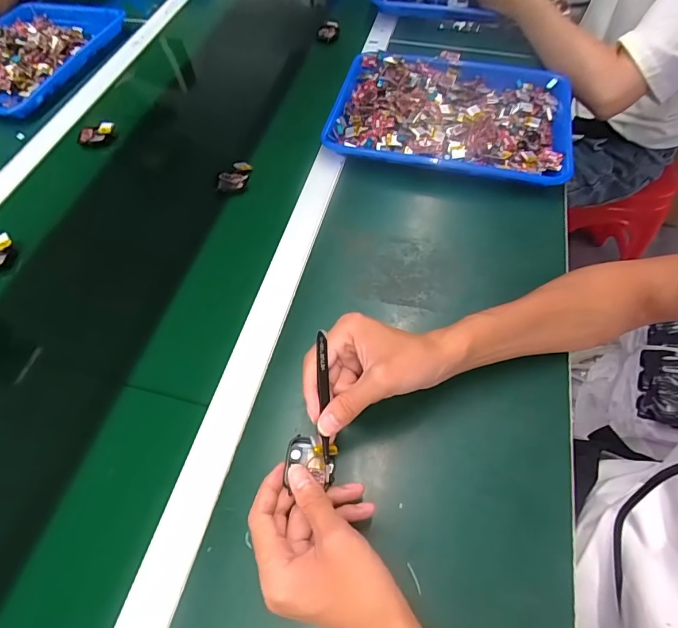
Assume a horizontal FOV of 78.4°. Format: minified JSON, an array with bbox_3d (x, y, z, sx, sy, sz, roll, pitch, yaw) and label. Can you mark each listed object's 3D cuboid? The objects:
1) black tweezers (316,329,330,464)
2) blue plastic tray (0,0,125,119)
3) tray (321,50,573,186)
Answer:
[{"bbox_3d":[-0.012,0.065,0.339,0.007,0.004,0.105,-3,81,2],"label":"black tweezers"},{"bbox_3d":[-0.569,-0.474,0.755,0.235,0.047,0.352,16,60,13],"label":"blue plastic tray"},{"bbox_3d":[0.165,-0.296,0.616,0.339,0.044,0.254,10,58,10],"label":"tray"}]

